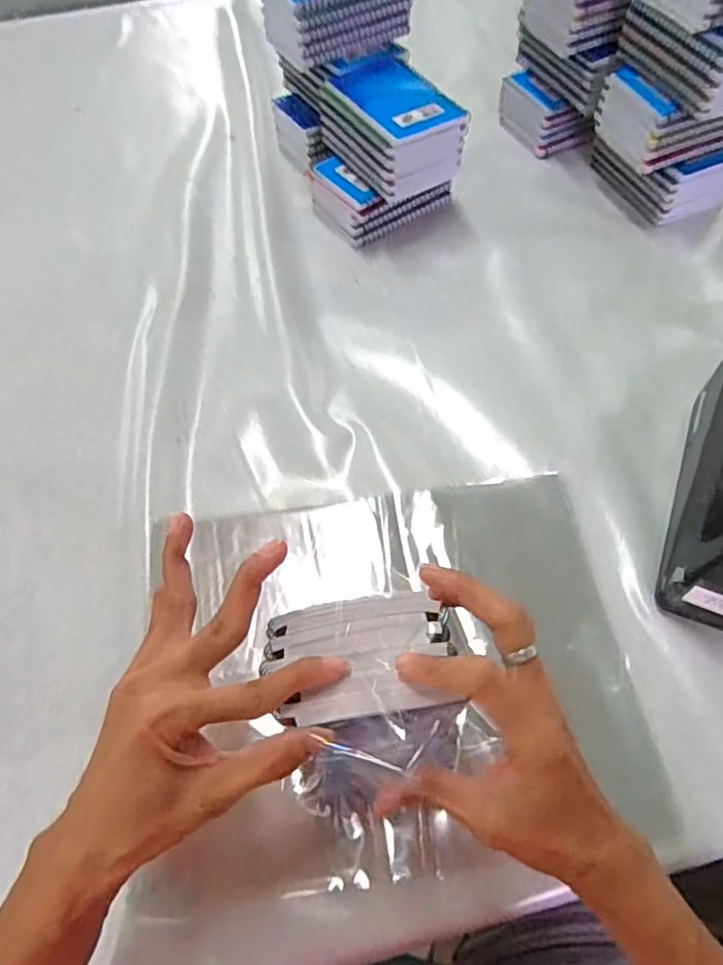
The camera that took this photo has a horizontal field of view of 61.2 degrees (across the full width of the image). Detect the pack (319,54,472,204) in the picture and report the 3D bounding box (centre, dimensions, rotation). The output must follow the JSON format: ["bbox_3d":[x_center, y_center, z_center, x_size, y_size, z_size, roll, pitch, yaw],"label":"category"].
[{"bbox_3d":[0.027,-0.362,0.620,0.102,0.061,0.144,-29,62,-13],"label":"pack"}]

